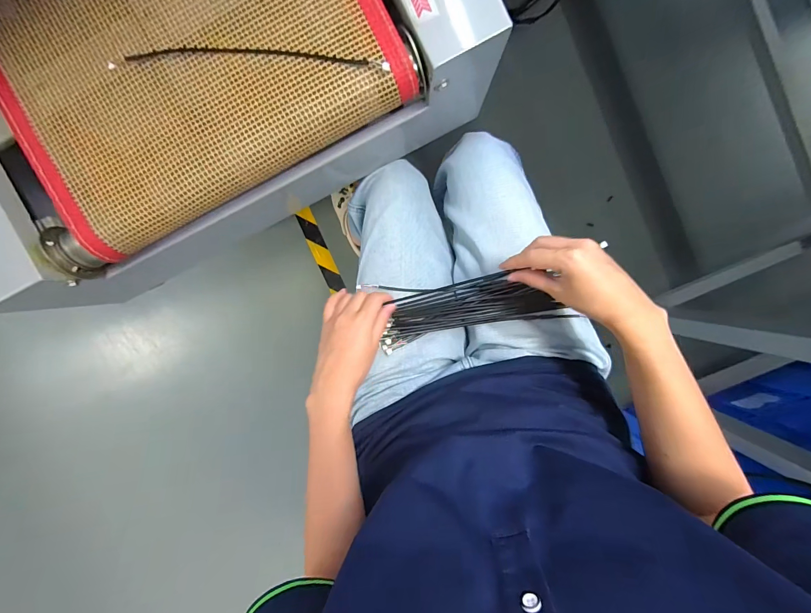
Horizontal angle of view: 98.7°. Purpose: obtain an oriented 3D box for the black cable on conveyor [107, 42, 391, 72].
[{"bbox_3d":[-0.156,-0.251,0.348,0.278,0.008,0.029,1,93,1],"label":"black cable on conveyor"}]

